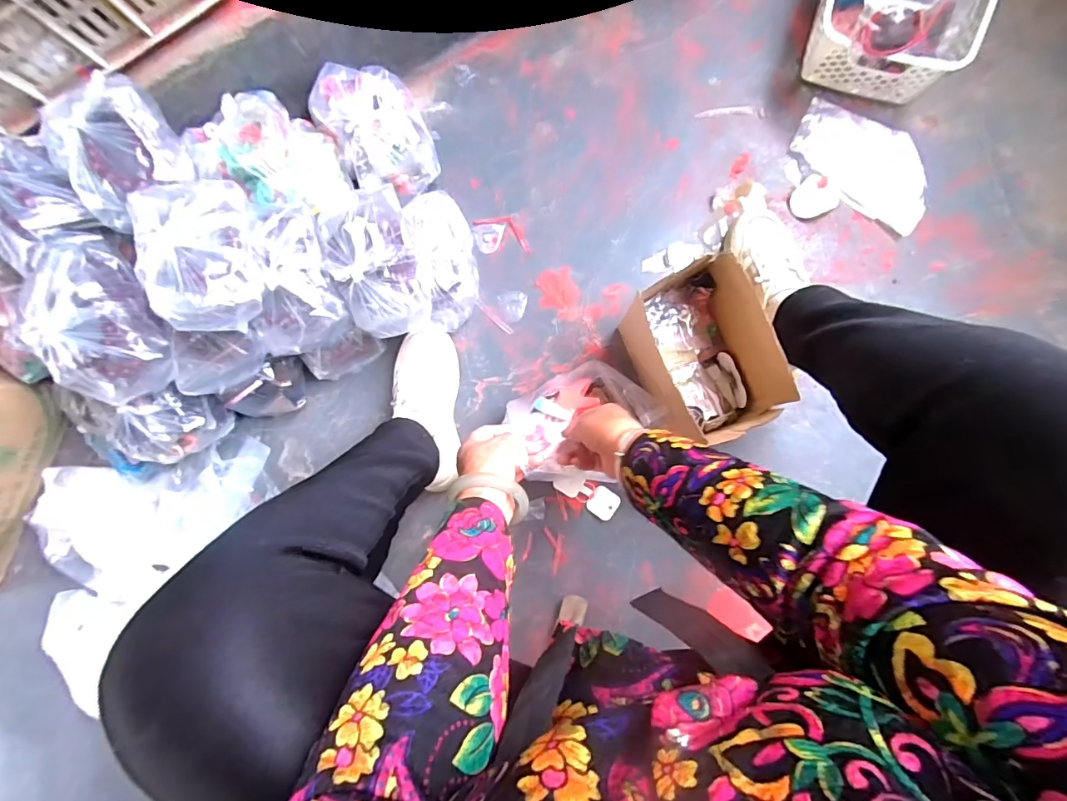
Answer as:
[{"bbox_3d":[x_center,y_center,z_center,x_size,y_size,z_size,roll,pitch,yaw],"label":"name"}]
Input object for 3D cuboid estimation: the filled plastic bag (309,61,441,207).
[{"bbox_3d":[-0.221,-0.379,0.681,0.131,0.119,0.166,-30,83,-4],"label":"filled plastic bag"}]

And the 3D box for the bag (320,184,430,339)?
[{"bbox_3d":[-0.203,-0.174,0.593,0.109,0.103,0.163,-14,82,-2],"label":"bag"}]

